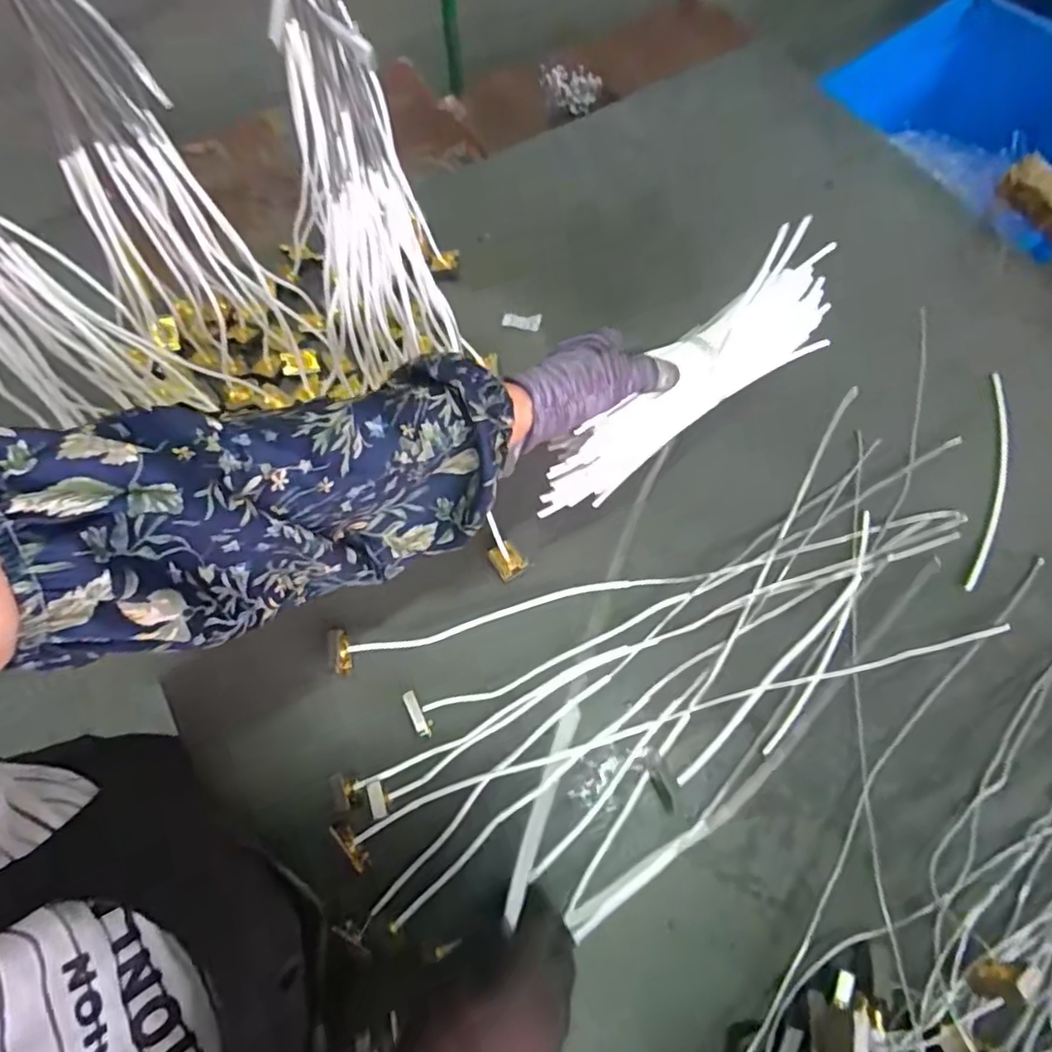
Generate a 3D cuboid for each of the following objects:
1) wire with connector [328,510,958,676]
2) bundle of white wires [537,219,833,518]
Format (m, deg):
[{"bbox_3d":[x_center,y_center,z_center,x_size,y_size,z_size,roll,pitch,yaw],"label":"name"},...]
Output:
[{"bbox_3d":[0.113,0.044,0.545,0.568,0.024,0.031,-14,69,-4],"label":"wire with connector"},{"bbox_3d":[0.134,-0.118,0.492,0.308,0.053,0.074,-41,73,-8],"label":"bundle of white wires"}]

